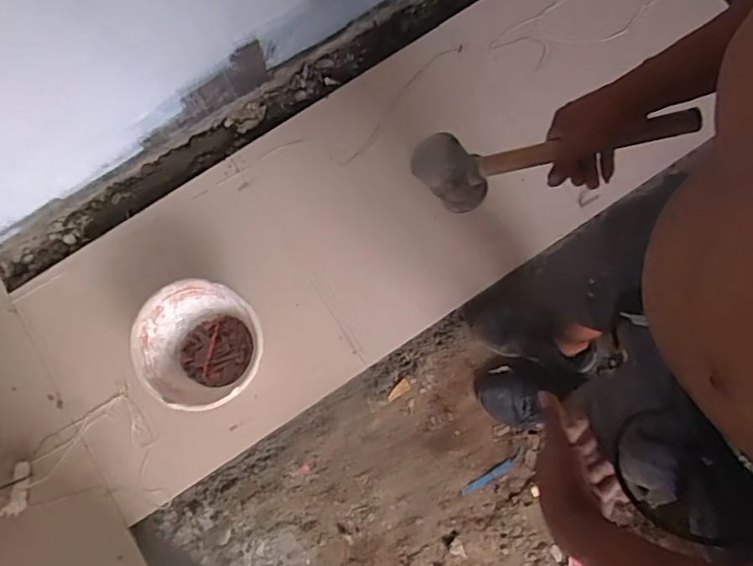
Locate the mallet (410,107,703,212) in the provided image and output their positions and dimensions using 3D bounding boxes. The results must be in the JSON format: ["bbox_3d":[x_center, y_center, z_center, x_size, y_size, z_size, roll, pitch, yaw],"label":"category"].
[{"bbox_3d":[0.202,-0.152,0.688,0.304,0.104,0.063,-9,79,18],"label":"mallet"}]

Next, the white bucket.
[{"bbox_3d":[-0.352,0.128,1.200,0.248,0.165,0.243,0,80,-1],"label":"white bucket"}]

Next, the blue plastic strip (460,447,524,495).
[{"bbox_3d":[0.251,0.405,1.247,0.158,0.007,0.023,-34,82,-7],"label":"blue plastic strip"}]

